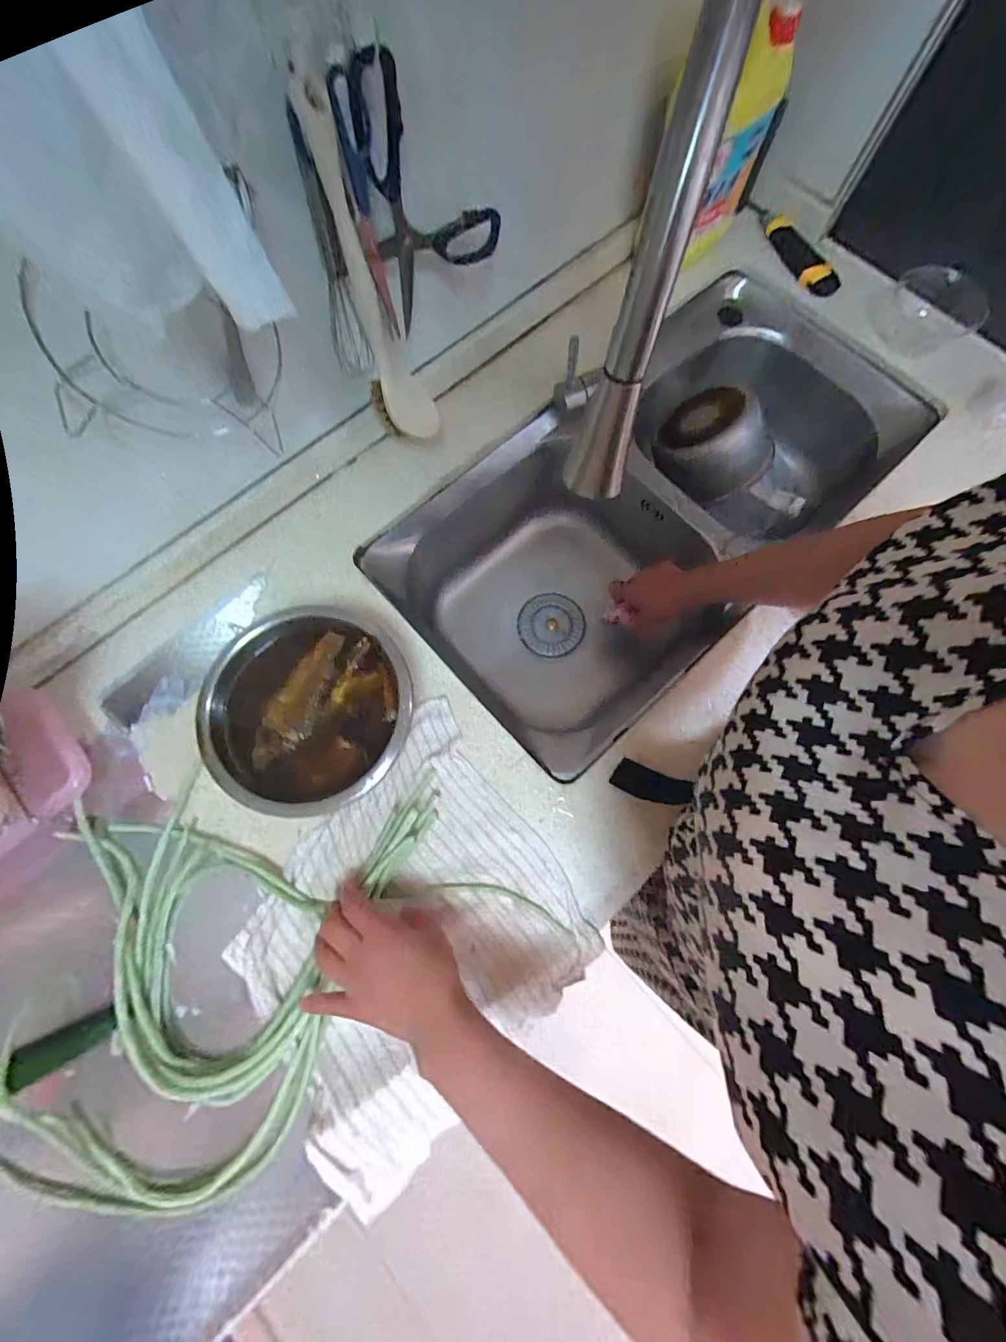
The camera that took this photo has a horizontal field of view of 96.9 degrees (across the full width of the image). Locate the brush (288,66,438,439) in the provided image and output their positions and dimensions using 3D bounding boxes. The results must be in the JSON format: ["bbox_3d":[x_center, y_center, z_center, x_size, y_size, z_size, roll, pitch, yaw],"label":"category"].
[{"bbox_3d":[-0.111,-0.336,0.420,0.066,0.270,0.062,-12,75,-4],"label":"brush"}]

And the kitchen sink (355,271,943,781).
[{"bbox_3d":[0.209,-0.229,0.686,0.736,0.241,0.359,-40,79,-11],"label":"kitchen sink"}]

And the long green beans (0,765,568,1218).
[{"bbox_3d":[-0.243,0.239,0.418,0.458,0.041,0.336,-32,78,-9],"label":"long green beans"}]

